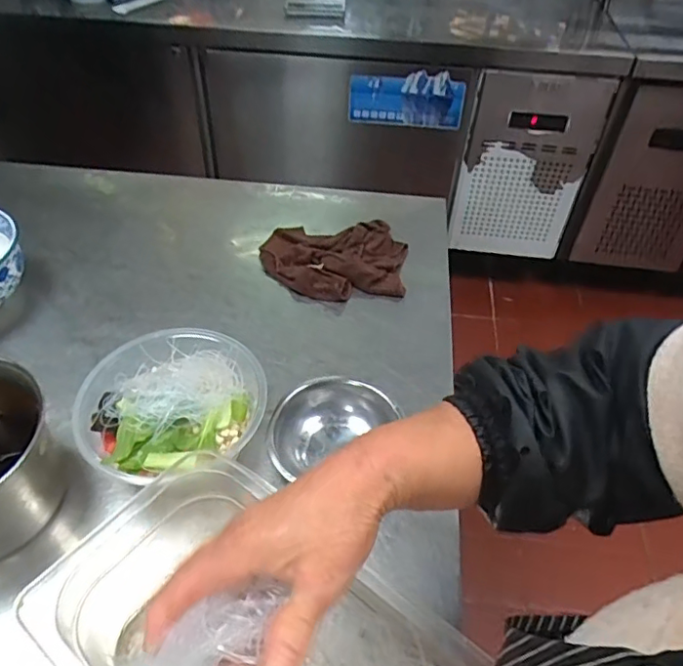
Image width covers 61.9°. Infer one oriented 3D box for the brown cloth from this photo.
[{"bbox_3d":[-0.009,-0.104,0.759,0.186,0.018,0.150,-5,46,-7],"label":"brown cloth"}]

